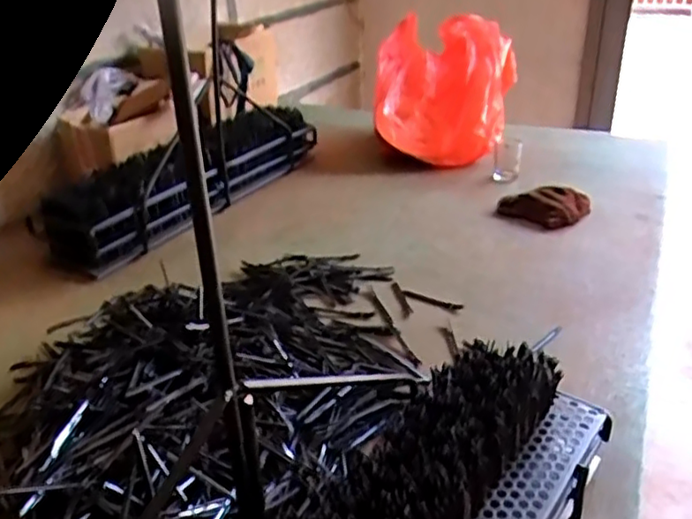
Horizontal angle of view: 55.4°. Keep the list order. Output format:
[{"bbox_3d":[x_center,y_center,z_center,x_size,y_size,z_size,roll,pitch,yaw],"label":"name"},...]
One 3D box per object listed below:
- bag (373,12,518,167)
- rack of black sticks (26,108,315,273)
[{"bbox_3d":[0.203,-0.349,1.329,0.285,0.226,0.246,0,28,5],"label":"bag"},{"bbox_3d":[-0.257,-0.151,1.151,0.140,0.139,0.566,16,34,33],"label":"rack of black sticks"}]

